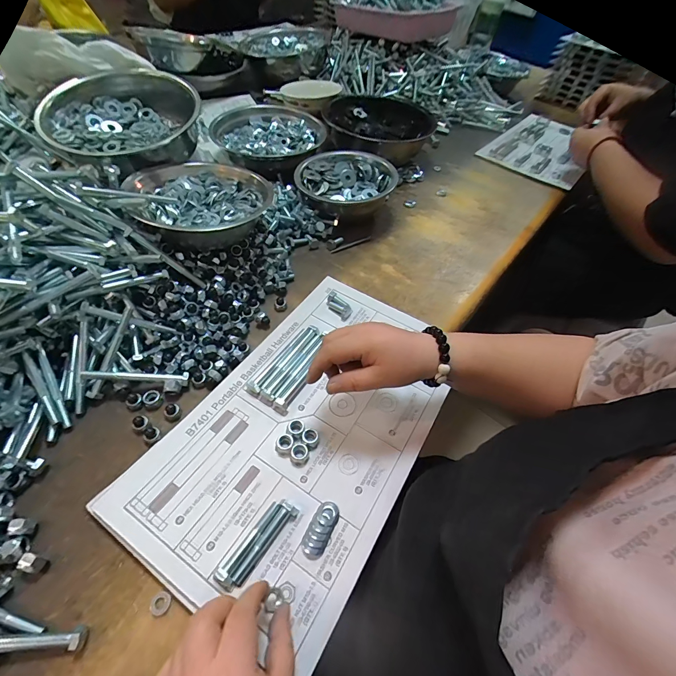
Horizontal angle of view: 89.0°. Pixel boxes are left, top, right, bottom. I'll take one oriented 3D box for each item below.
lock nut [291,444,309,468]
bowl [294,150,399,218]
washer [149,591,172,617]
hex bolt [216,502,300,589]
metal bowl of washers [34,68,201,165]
[{"bbox_3d":[-0.038,0.118,0.347,0.017,0.011,0.019,6,53,-2],"label":"lock nut"},{"bbox_3d":[0.013,-0.270,0.619,0.174,0.062,0.172,3,54,-4],"label":"bowl"},{"bbox_3d":[-0.145,0.218,0.282,0.015,0.005,0.016,3,54,-4],"label":"washer"},{"bbox_3d":[-0.075,0.174,0.296,0.015,0.011,0.072,34,57,17],"label":"hex bolt"},{"bbox_3d":[-0.320,-0.339,0.515,0.198,0.076,0.211,8,53,-11],"label":"metal bowl of washers"}]

